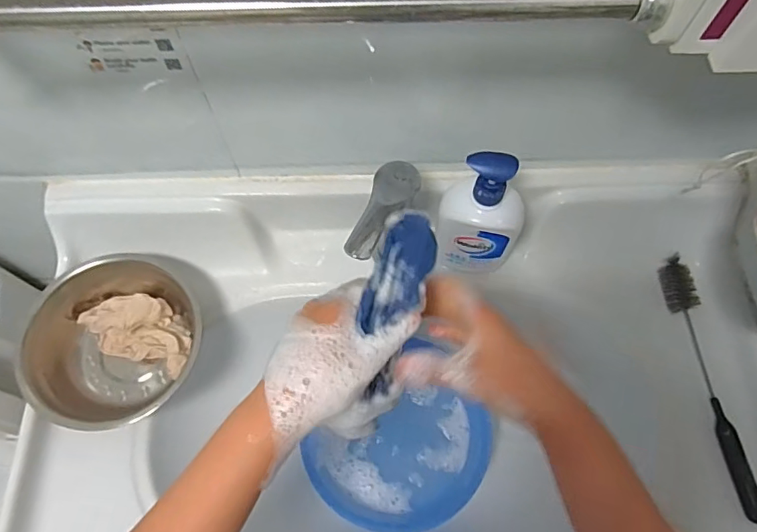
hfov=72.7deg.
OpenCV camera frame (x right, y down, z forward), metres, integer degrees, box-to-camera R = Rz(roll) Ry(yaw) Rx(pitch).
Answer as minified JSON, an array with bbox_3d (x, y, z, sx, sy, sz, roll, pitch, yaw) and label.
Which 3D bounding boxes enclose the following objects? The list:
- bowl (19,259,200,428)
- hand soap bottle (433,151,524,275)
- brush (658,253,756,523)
[{"bbox_3d":[-0.300,0.085,0.589,0.175,0.075,0.170,0,67,0],"label":"bowl"},{"bbox_3d":[0.112,-0.048,0.567,0.094,0.208,0.051,8,67,3],"label":"hand soap bottle"},{"bbox_3d":[0.373,0.125,0.576,0.032,0.030,0.290,-5,67,-2],"label":"brush"}]

